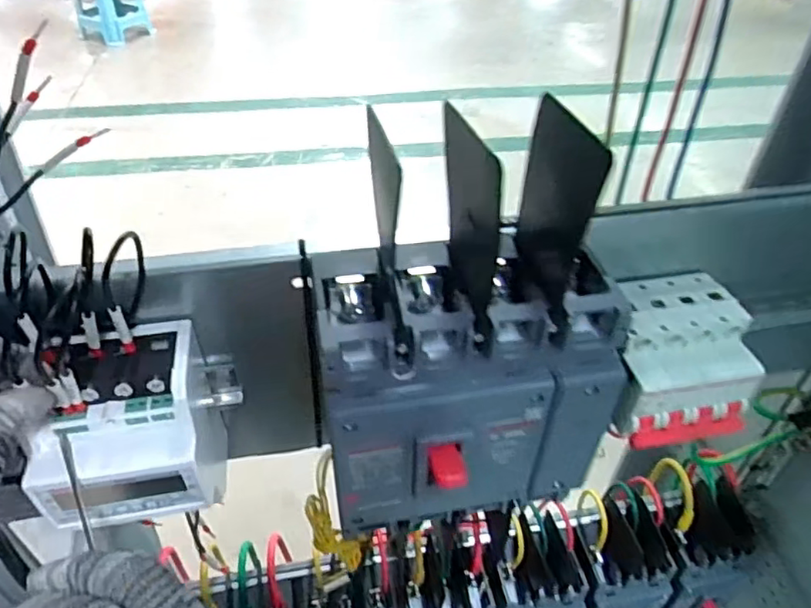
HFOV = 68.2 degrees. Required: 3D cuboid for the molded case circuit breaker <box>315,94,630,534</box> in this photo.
[{"bbox_3d":[0.022,0.025,0.300,0.150,0.212,0.099,-11,44,-14],"label":"molded case circuit breaker"}]

